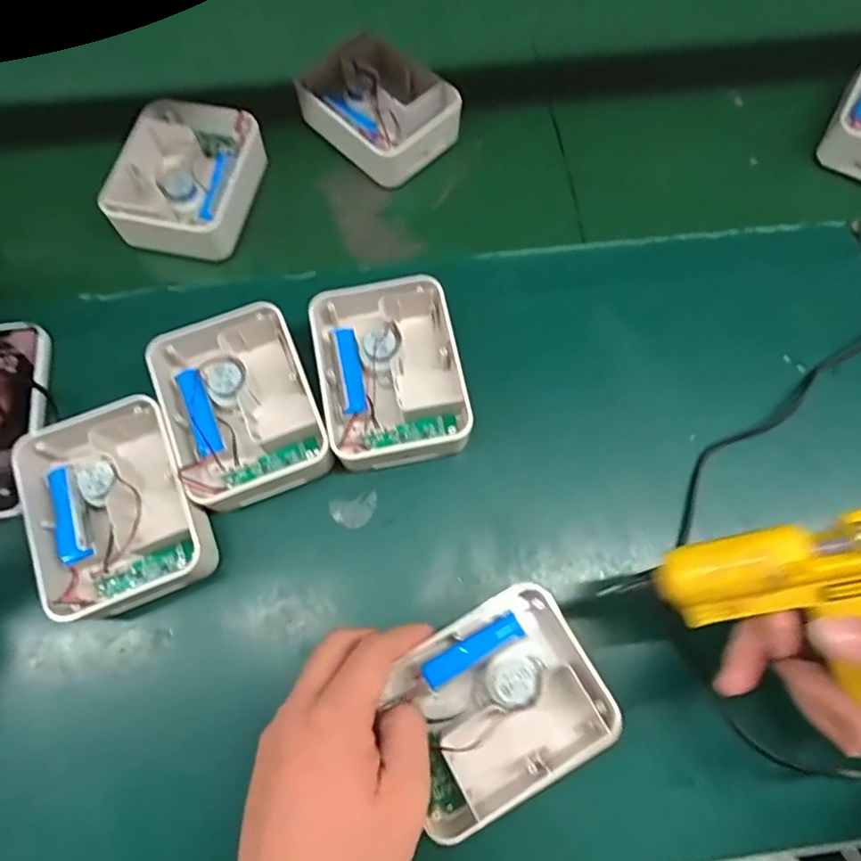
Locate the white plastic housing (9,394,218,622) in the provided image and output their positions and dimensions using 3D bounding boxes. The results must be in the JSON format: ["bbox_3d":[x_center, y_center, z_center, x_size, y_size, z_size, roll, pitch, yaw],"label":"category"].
[{"bbox_3d":[-0.209,0.053,0.401,0.099,0.048,0.128,-23,71,-8],"label":"white plastic housing"}]

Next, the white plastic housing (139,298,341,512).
[{"bbox_3d":[-0.132,-0.014,0.423,0.102,0.045,0.131,-21,71,-7],"label":"white plastic housing"}]

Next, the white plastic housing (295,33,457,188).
[{"bbox_3d":[-0.049,-0.294,0.538,0.143,0.039,0.102,42,76,14],"label":"white plastic housing"}]

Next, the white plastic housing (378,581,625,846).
[{"bbox_3d":[0.039,0.163,0.358,0.119,0.036,0.101,-28,75,-9],"label":"white plastic housing"}]

